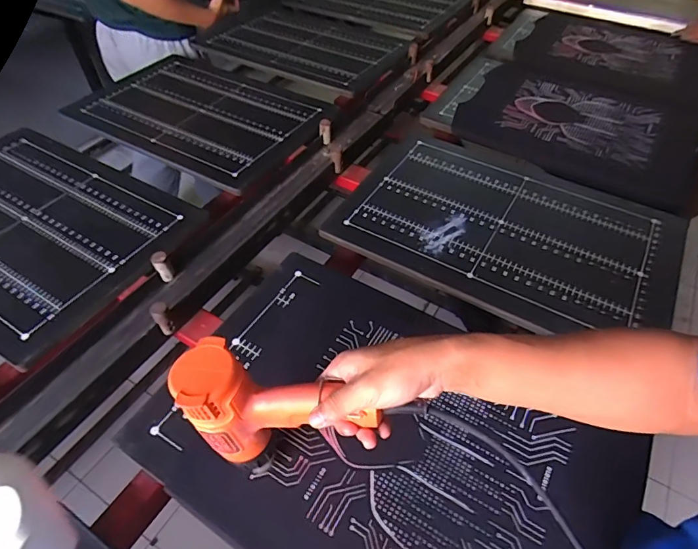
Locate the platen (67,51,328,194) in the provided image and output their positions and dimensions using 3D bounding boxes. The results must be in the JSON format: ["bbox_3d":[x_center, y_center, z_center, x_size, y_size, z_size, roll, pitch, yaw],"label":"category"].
[{"bbox_3d":[-0.376,-0.421,1.136,0.608,0.023,0.412,26,53,21],"label":"platen"}]

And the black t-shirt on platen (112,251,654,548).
[{"bbox_3d":[0.047,0.211,0.590,0.581,0.041,0.397,25,53,20],"label":"black t-shirt on platen"}]

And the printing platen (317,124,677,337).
[{"bbox_3d":[0.304,-0.104,0.861,0.597,0.027,0.429,23,52,20],"label":"printing platen"}]

